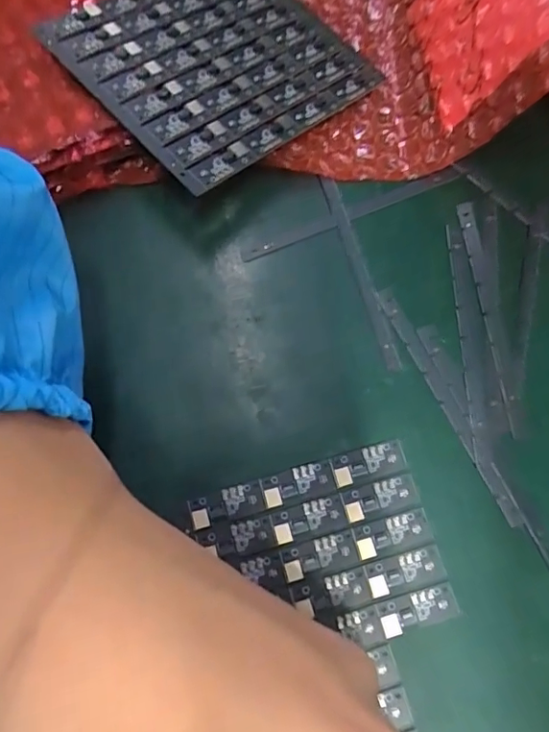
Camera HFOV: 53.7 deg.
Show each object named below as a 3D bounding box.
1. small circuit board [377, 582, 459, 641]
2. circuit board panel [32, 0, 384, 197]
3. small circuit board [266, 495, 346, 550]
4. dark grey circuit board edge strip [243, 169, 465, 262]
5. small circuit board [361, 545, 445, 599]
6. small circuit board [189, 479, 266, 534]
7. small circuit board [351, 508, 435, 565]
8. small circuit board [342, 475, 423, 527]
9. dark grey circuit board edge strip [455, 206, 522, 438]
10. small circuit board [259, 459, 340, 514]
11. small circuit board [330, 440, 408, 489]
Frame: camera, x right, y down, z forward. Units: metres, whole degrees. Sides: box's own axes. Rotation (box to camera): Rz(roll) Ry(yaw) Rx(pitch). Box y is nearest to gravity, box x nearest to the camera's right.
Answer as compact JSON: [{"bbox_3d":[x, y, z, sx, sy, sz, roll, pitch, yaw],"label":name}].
[{"bbox_3d":[0.046,0.078,0.174,0.025,0.004,0.011,-15,75,-6],"label":"small circuit board"},{"bbox_3d":[-0.022,-0.124,0.218,0.105,0.005,0.091,-38,79,-23],"label":"circuit board panel"},{"bbox_3d":[0.011,0.052,0.181,0.025,0.004,0.012,-17,73,-5],"label":"small circuit board"},{"bbox_3d":[0.030,-0.060,0.214,0.092,0.004,0.008,-22,76,-8],"label":"dark grey circuit board edge strip"},{"bbox_3d":[0.042,0.067,0.177,0.026,0.004,0.011,-16,73,-5],"label":"small circuit board"},{"bbox_3d":[-0.016,0.046,0.181,0.025,0.004,0.011,-17,73,-5],"label":"small circuit board"},{"bbox_3d":[0.040,0.056,0.180,0.026,0.004,0.011,-16,73,-5],"label":"small circuit board"},{"bbox_3d":[0.036,0.045,0.184,0.026,0.004,0.011,-16,73,-5],"label":"small circuit board"},{"bbox_3d":[0.081,-0.020,0.202,0.006,0.004,0.092,-6,74,-4],"label":"dark grey circuit board edge strip"},{"bbox_3d":[0.008,0.041,0.184,0.025,0.004,0.012,-17,73,-5],"label":"small circuit board"},{"bbox_3d":[0.033,0.034,0.187,0.025,0.004,0.010,-17,73,-5],"label":"small circuit board"}]

